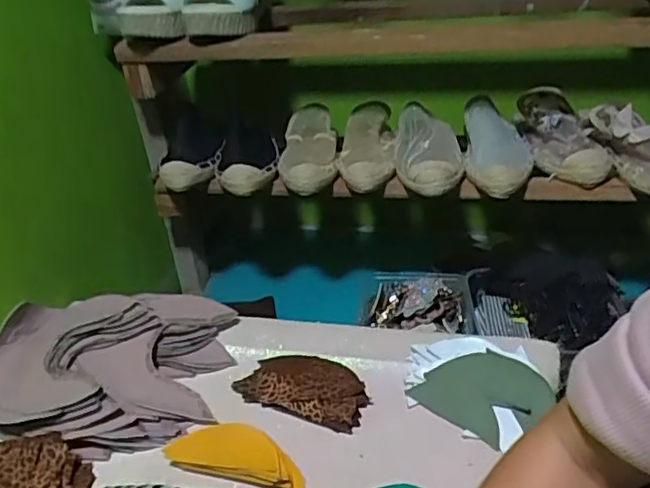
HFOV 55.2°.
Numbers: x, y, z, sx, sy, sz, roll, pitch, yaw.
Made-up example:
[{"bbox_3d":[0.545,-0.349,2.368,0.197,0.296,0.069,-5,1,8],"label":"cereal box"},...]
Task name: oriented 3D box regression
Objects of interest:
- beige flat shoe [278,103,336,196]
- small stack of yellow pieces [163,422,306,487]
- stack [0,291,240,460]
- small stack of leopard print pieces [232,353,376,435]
[{"bbox_3d":[-0.024,-0.134,0.851,0.075,0.067,0.172,-3,31,3],"label":"beige flat shoe"},{"bbox_3d":[-0.080,0.202,0.607,0.136,0.025,0.063,7,33,17],"label":"small stack of yellow pieces"},{"bbox_3d":[-0.251,0.124,0.689,0.275,0.062,0.203,-2,31,2],"label":"stack"},{"bbox_3d":[-0.022,0.154,0.680,0.139,0.021,0.081,9,34,20],"label":"small stack of leopard print pieces"}]

